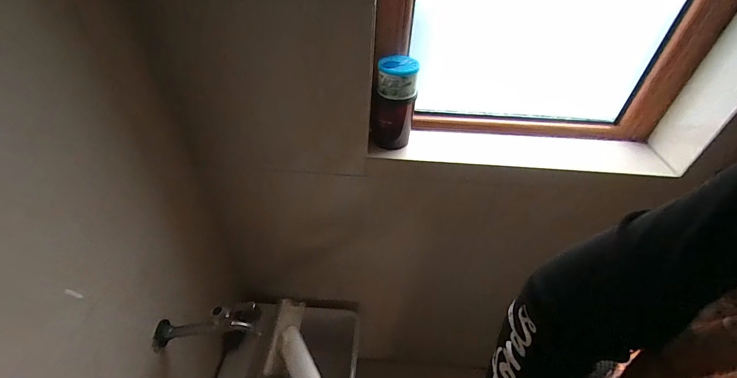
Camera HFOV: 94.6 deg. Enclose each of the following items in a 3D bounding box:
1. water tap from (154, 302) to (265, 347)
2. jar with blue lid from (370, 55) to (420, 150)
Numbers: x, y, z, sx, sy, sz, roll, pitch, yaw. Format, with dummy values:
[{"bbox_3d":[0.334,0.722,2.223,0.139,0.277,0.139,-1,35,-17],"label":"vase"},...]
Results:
[{"bbox_3d":[-0.281,0.229,0.579,0.169,0.071,0.041,-2,43,-6],"label":"water tap"},{"bbox_3d":[0.044,-0.145,0.612,0.071,0.150,0.072,2,43,-2],"label":"jar with blue lid"}]

